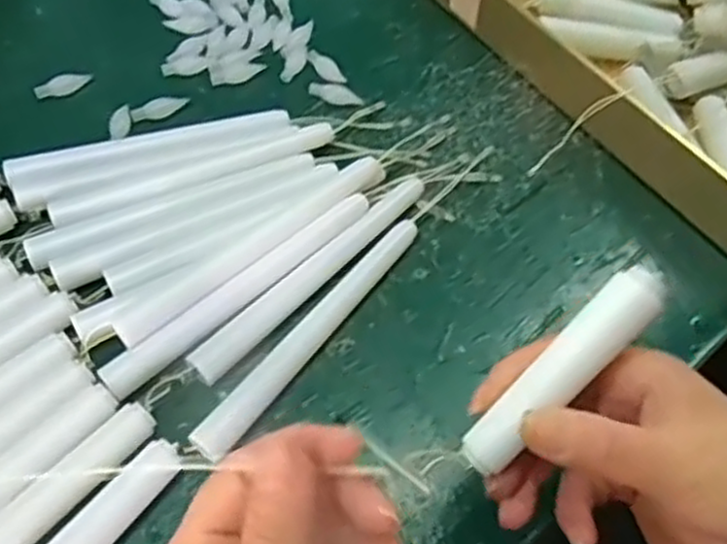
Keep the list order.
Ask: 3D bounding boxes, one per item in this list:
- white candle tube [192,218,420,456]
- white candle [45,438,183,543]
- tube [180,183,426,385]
[{"bbox_3d":[-0.022,0.028,0.356,0.015,0.012,0.147,36,65,17],"label":"white candle tube"},{"bbox_3d":[-0.108,0.104,0.305,0.016,0.014,0.088,34,64,16],"label":"white candle"},{"bbox_3d":[-0.022,0.001,0.370,0.146,0.012,0.014,-40,69,-22],"label":"tube"}]

